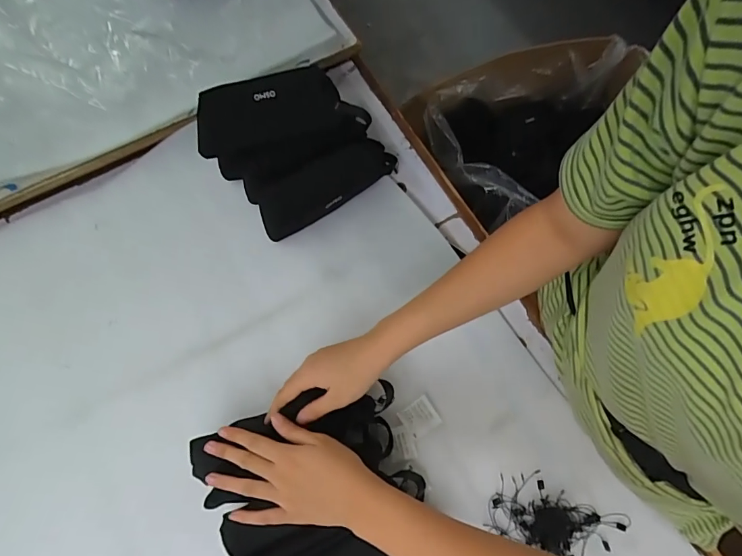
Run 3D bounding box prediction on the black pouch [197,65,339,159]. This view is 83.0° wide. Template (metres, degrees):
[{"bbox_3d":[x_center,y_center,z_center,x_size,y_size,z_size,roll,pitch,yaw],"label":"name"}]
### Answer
[{"bbox_3d":[-0.133,-0.212,0.529,0.178,0.026,0.075,-15,106,-2],"label":"black pouch"}]

